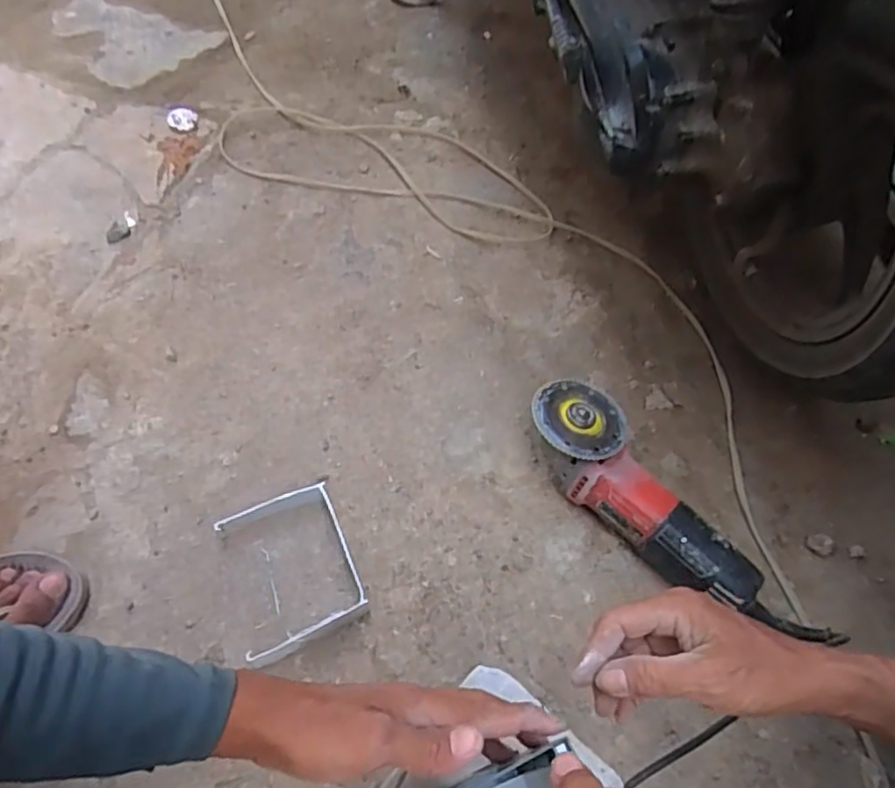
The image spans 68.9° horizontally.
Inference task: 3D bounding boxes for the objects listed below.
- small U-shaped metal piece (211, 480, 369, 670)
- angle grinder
[{"bbox_3d":[-0.143,0.161,0.600,0.108,0.033,0.142,-19,62,-14],"label":"small U-shaped metal piece"},{"bbox_3d":[0.204,0.120,0.624,0.088,0.083,0.324,-35,67,-22],"label":"angle grinder"}]

